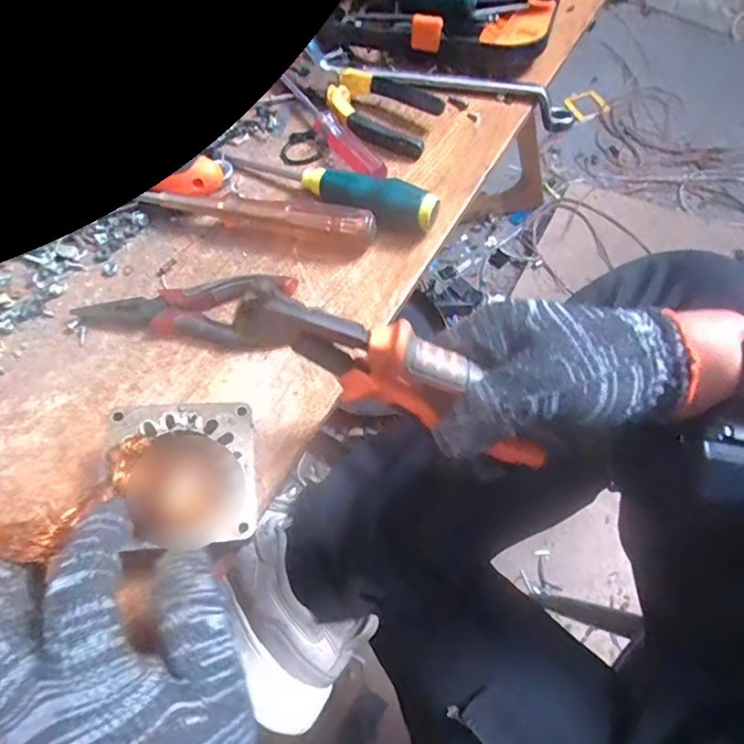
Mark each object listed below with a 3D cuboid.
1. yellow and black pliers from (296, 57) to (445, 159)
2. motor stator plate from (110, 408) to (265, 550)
[{"bbox_3d":[-0.011,-0.225,0.429,0.137,0.022,0.060,27,69,18],"label":"yellow and black pliers"},{"bbox_3d":[-0.104,0.054,0.285,0.080,0.012,0.080,1,57,-19],"label":"motor stator plate"}]

